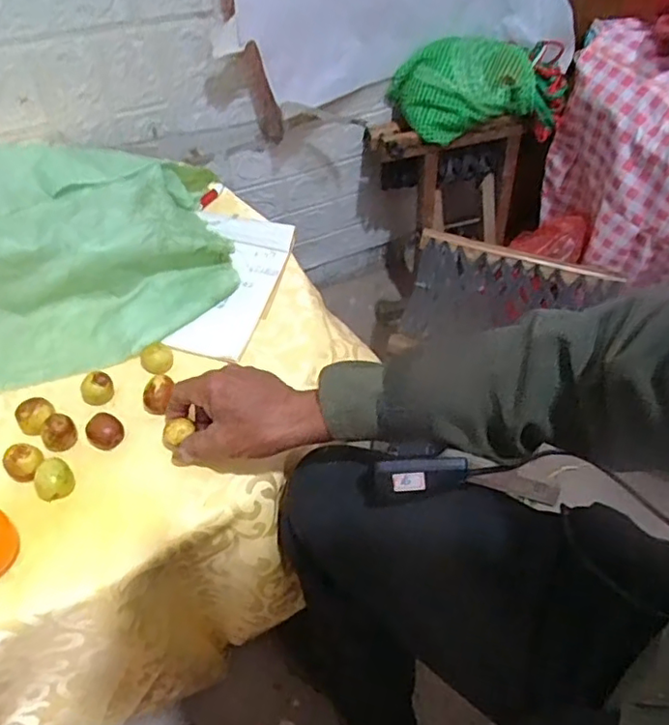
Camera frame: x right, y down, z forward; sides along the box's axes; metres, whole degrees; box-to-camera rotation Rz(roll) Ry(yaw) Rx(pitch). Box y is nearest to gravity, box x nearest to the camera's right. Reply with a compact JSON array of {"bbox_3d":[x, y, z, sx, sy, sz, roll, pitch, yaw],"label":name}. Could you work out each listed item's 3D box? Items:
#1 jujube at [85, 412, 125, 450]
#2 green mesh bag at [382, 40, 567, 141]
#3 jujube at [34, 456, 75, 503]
[{"bbox_3d":[-0.202,0.063,0.528,0.029,0.024,0.028,2,52,-3],"label":"jujube"},{"bbox_3d":[0.228,-0.430,0.929,0.258,0.099,0.106,-7,53,-9],"label":"green mesh bag"},{"bbox_3d":[-0.231,0.100,0.495,0.029,0.034,0.029,2,52,-3],"label":"jujube"}]

